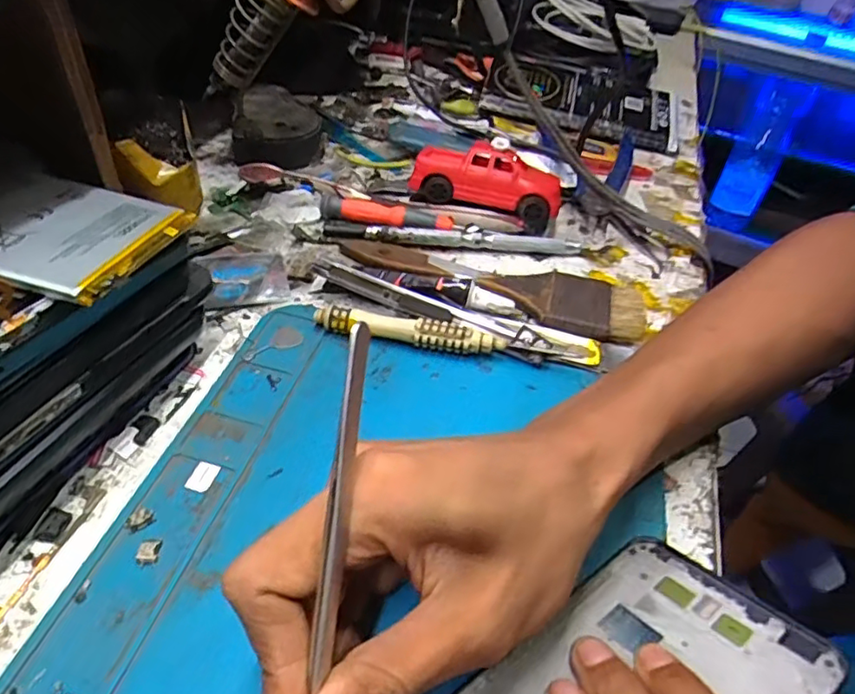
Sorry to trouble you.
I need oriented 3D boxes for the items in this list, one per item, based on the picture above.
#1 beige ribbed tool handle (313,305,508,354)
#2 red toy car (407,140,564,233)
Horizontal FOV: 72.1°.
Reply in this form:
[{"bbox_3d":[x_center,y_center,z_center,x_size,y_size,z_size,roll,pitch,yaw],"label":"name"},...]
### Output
[{"bbox_3d":[-0.009,-0.008,0.289,0.092,0.015,0.010,10,44,4],"label":"beige ribbed tool handle"},{"bbox_3d":[0.039,-0.106,0.377,0.094,0.040,0.044,12,44,6],"label":"red toy car"}]

